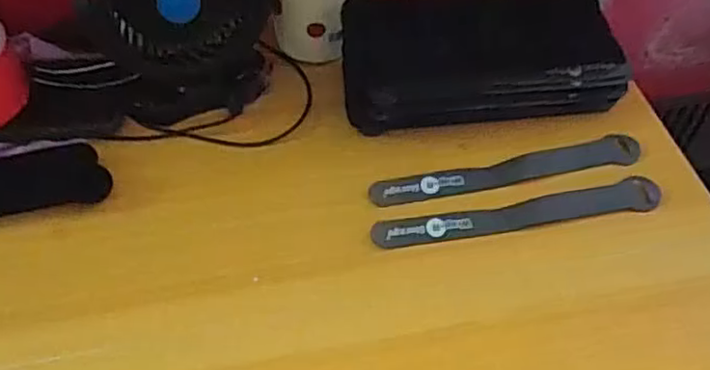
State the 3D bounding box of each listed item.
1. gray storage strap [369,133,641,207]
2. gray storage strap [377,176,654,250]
[{"bbox_3d":[0.107,-0.010,0.454,0.192,0.004,0.024,-11,54,-7],"label":"gray storage strap"},{"bbox_3d":[0.109,0.020,0.432,0.193,0.005,0.023,-9,54,-5],"label":"gray storage strap"}]

